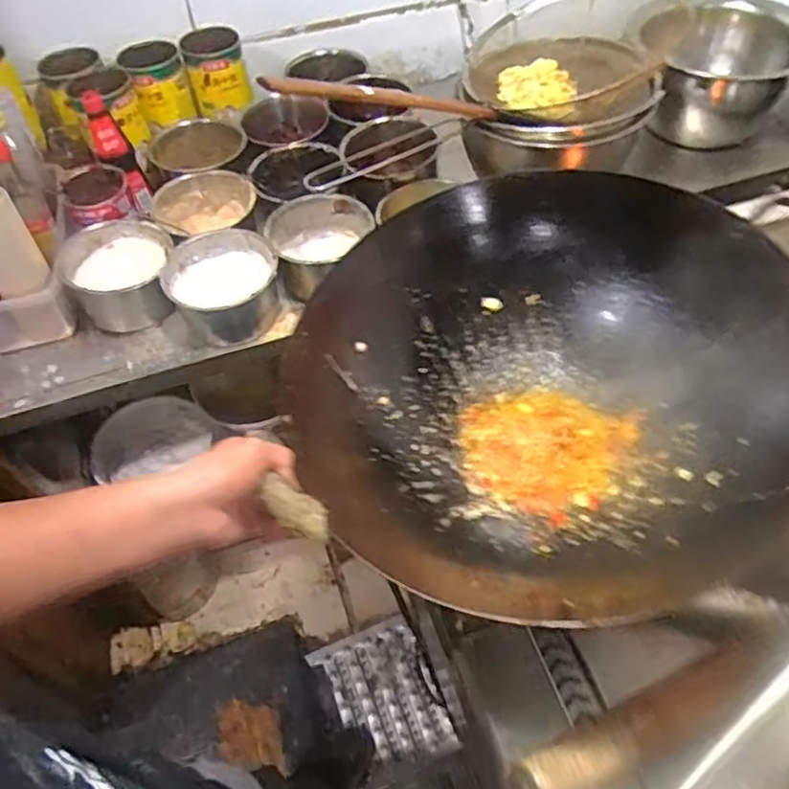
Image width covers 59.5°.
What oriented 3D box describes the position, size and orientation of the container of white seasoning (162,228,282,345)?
[{"bbox_3d":[-0.240,-0.152,0.978,0.150,0.076,0.148,-12,53,-6],"label":"container of white seasoning"}]

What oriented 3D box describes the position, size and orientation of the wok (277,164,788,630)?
[{"bbox_3d":[0.133,-0.014,0.695,0.448,0.205,0.454,-2,53,2],"label":"wok"}]

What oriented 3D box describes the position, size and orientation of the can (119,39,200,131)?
[{"bbox_3d":[-0.386,-0.508,1.143,0.094,0.110,0.098,-2,53,2],"label":"can"}]

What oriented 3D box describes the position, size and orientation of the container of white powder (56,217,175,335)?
[{"bbox_3d":[-0.387,-0.170,0.994,0.153,0.080,0.154,-21,55,-13],"label":"container of white powder"}]

